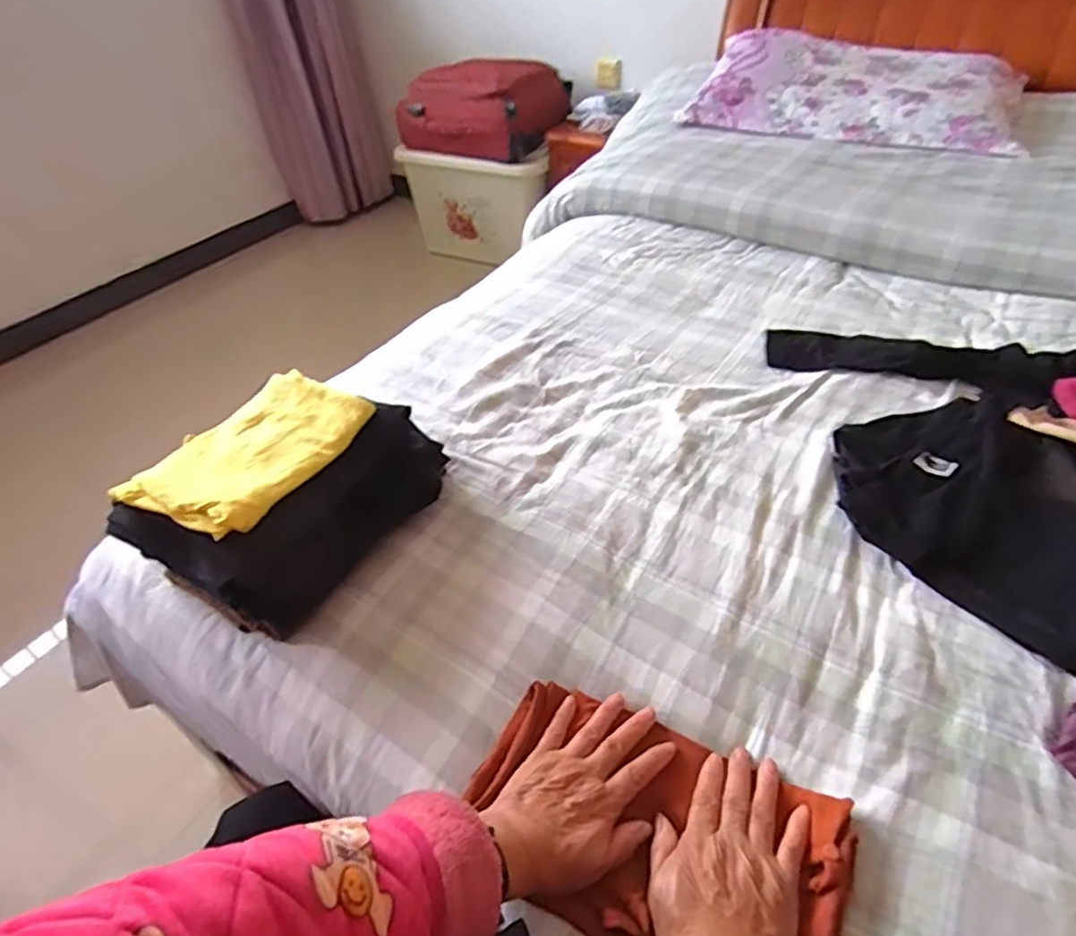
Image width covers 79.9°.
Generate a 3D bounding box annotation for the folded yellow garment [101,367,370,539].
[{"bbox_3d":[-0.284,-0.020,0.644,0.146,0.025,0.208,16,46,21],"label":"folded yellow garment"}]

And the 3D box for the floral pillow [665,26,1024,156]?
[{"bbox_3d":[0.738,-0.911,1.510,0.713,0.114,0.429,19,47,24],"label":"floral pillow"}]

